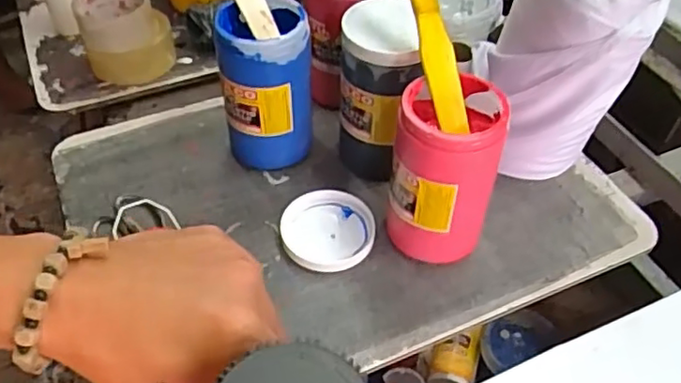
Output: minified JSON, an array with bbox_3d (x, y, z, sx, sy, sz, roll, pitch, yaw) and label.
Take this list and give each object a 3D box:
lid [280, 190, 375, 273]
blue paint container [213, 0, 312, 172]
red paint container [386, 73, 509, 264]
[{"bbox_3d":[-0.013,0.040,0.646,0.093,0.011,0.098,1,47,-1],"label":"lid"},{"bbox_3d":[-0.080,-0.109,0.679,0.092,0.165,0.095,-8,48,-8],"label":"blue paint container"},{"bbox_3d":[0.096,-0.015,0.596,0.094,0.169,0.096,9,47,7],"label":"red paint container"}]

